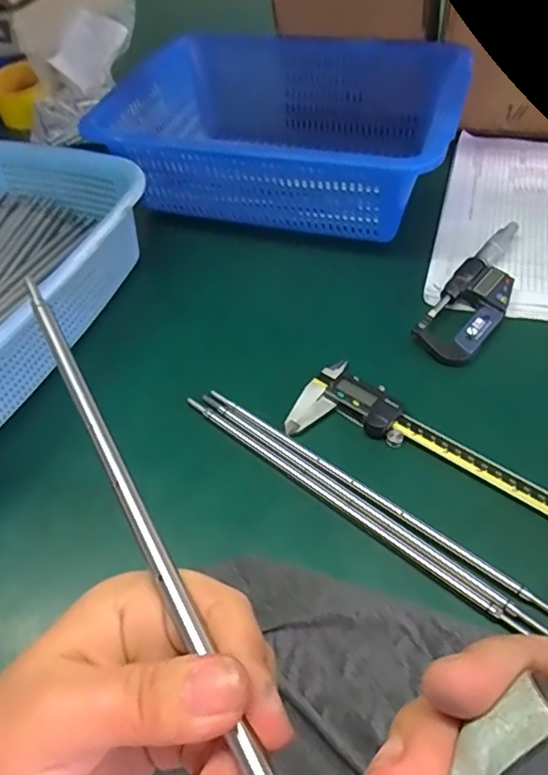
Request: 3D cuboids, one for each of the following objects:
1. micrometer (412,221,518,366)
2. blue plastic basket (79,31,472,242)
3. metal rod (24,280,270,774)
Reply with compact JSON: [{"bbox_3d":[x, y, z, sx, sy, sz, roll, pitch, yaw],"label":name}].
[{"bbox_3d":[0.183,-0.087,0.488,0.054,0.018,0.174,30,58,25],"label":"micrometer"},{"bbox_3d":[0.012,-0.274,0.609,0.349,0.109,0.250,10,52,12],"label":"blue plastic basket"},{"bbox_3d":[-0.047,0.043,0.192,0.008,0.006,0.266,-26,54,-15],"label":"metal rod"}]

